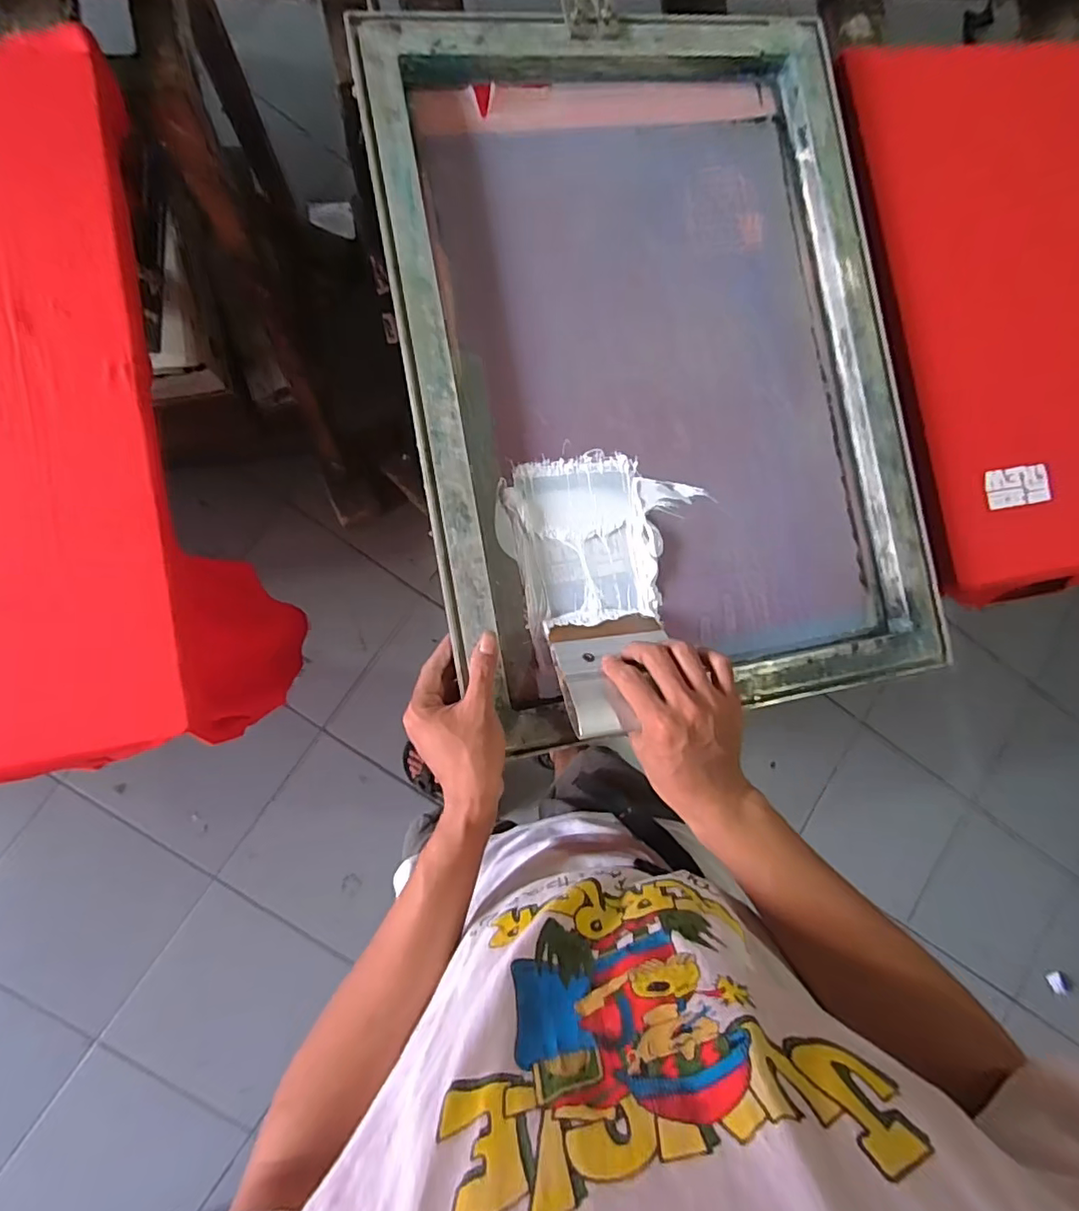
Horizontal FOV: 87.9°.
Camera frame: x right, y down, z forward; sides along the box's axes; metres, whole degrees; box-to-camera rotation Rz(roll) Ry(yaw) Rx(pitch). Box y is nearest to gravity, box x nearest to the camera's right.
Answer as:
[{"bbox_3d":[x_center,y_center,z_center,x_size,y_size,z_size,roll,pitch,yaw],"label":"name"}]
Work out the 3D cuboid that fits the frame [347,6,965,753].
[{"bbox_3d":[0.117,-0.232,0.538,0.472,0.043,0.657,-10,89,-10],"label":"frame"}]

